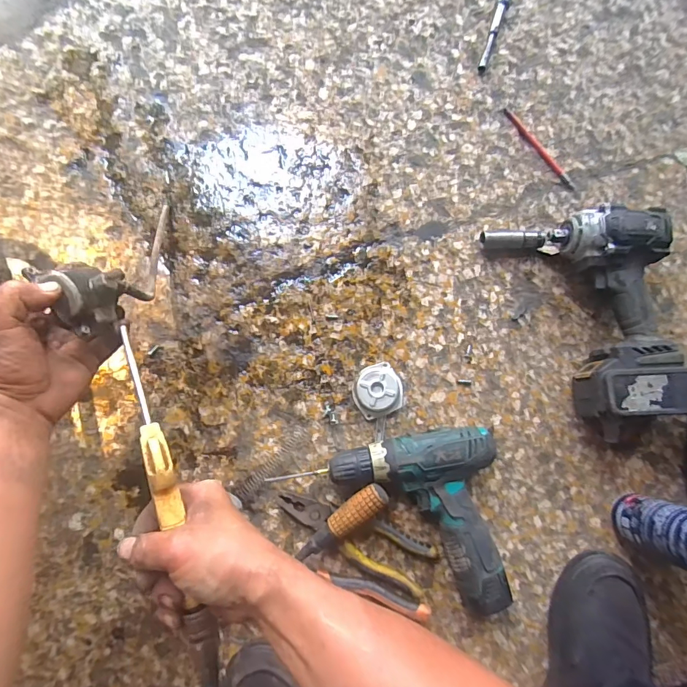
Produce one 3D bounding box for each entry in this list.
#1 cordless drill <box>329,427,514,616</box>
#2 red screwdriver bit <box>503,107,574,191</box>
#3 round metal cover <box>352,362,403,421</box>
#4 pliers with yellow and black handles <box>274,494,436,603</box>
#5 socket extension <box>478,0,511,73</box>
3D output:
[{"bbox_3d":[0.084,0.201,0.481,0.186,0.052,0.197,-4,82,-1],"label":"cordless drill"},{"bbox_3d":[0.271,-0.272,0.580,0.013,0.009,0.147,-35,84,-5],"label":"red screwdriver bit"},{"bbox_3d":[0.043,0.058,0.520,0.061,0.022,0.061,0,82,0],"label":"round metal cover"},{"bbox_3d":[0.013,0.228,0.492,0.191,0.022,0.061,26,83,3],"label":"pliers with yellow and black handles"},{"bbox_3d":[0.217,-0.449,0.591,0.017,0.019,0.135,17,83,2],"label":"socket extension"}]

